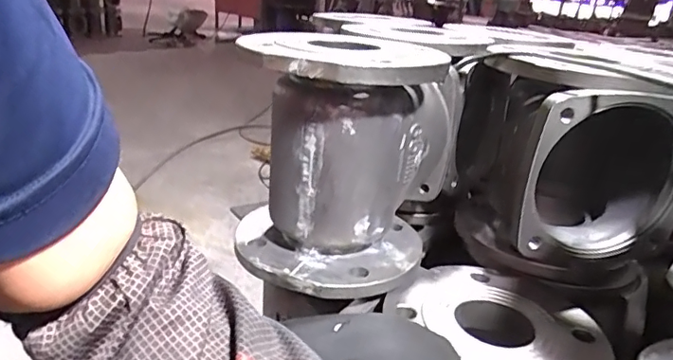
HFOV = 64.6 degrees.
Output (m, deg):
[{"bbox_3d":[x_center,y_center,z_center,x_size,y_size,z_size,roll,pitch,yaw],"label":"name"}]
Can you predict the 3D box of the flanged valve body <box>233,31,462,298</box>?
[{"bbox_3d":[0.009,-0.022,0.497,0.161,0.187,0.192,14,23,21],"label":"flanged valve body"}]

